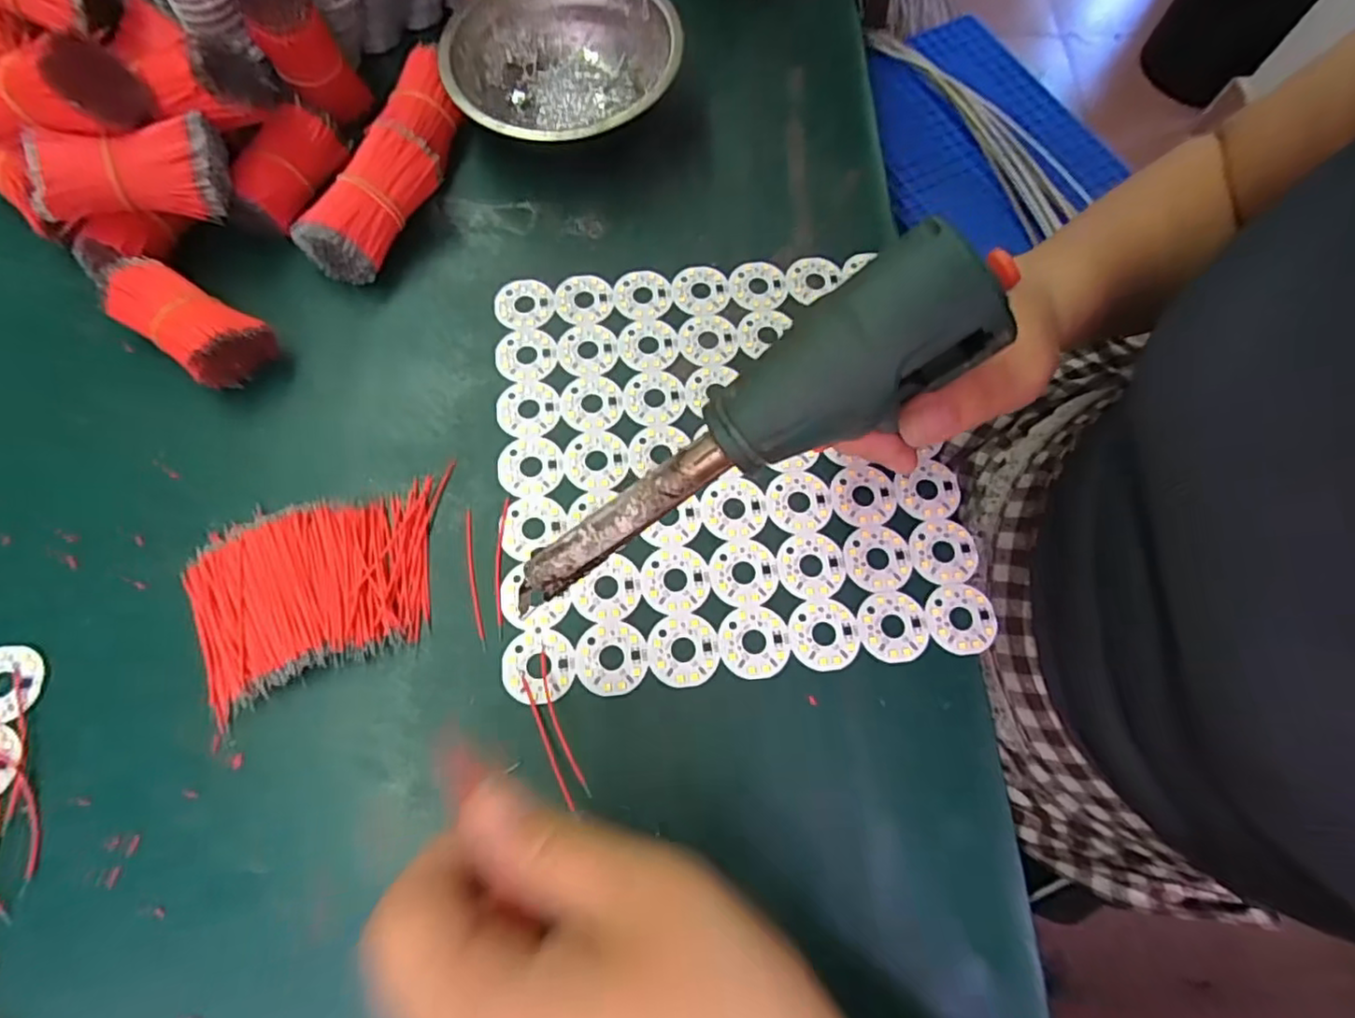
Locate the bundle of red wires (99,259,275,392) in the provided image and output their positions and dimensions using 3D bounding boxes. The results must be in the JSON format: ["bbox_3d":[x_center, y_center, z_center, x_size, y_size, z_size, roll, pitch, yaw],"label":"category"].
[{"bbox_3d":[-0.231,-0.088,0.298,0.070,0.028,0.035,33,72,-3],"label":"bundle of red wires"}]

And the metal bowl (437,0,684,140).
[{"bbox_3d":[-0.063,-0.245,0.360,0.122,0.047,0.125,0,70,-1],"label":"metal bowl"}]

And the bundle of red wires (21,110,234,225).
[{"bbox_3d":[-0.248,-0.154,0.292,0.075,0.034,0.031,-18,71,-21],"label":"bundle of red wires"}]

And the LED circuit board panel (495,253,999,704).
[{"bbox_3d":[0.021,-0.029,0.308,0.208,0.004,0.212,-6,70,-4],"label":"LED circuit board panel"}]

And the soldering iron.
[{"bbox_3d":[0.018,-0.021,0.205,0.171,0.027,0.035,-34,71,18],"label":"soldering iron"}]

